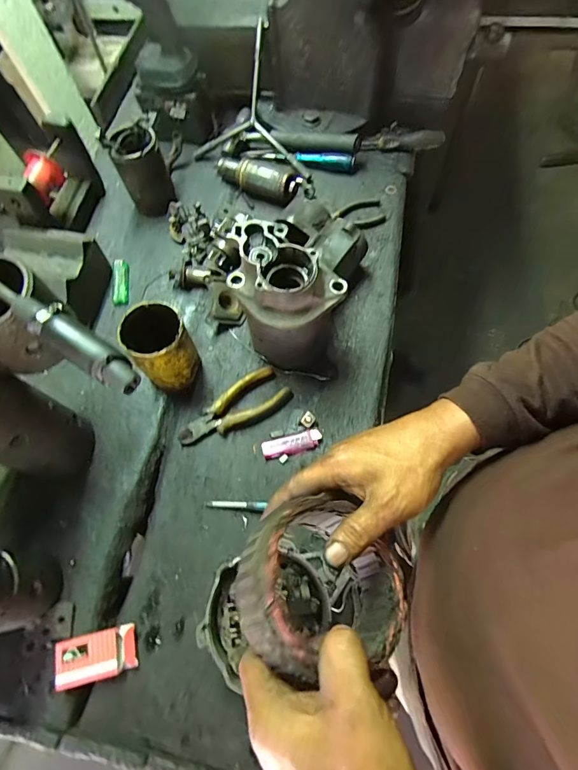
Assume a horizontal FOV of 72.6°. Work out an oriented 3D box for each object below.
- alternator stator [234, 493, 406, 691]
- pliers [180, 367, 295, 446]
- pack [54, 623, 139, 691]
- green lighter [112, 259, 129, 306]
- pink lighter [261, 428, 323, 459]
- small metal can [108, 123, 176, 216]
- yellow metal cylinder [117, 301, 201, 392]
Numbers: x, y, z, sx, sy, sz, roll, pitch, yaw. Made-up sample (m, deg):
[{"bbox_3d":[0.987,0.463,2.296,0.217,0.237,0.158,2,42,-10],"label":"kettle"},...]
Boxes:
[{"bbox_3d":[0.020,0.139,0.277,0.113,0.045,0.111,16,53,-22],"label":"alternator stator"},{"bbox_3d":[-0.073,0.037,0.531,0.155,0.022,0.054,-34,70,-10],"label":"pliers"},{"bbox_3d":[-0.208,0.291,0.423,0.080,0.024,0.043,-14,68,-2],"label":"pack"},{"bbox_3d":[-0.264,-0.164,0.618,0.025,0.012,0.082,-7,68,0],"label":"green lighter"},{"bbox_3d":[0.004,0.078,0.519,0.078,0.013,0.025,-13,68,-2],"label":"pink lighter"},{"bbox_3d":[-0.231,-0.341,0.626,0.073,0.104,0.086,-23,69,-6],"label":"small metal can"},{"bbox_3d":[-0.159,-0.044,0.510,0.072,0.118,0.070,-1,68,3],"label":"yellow metal cylinder"}]

